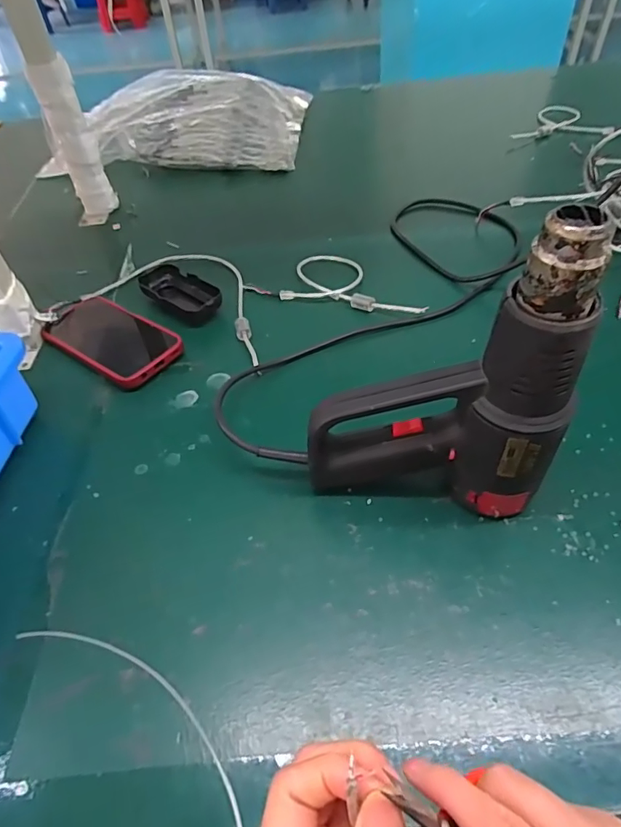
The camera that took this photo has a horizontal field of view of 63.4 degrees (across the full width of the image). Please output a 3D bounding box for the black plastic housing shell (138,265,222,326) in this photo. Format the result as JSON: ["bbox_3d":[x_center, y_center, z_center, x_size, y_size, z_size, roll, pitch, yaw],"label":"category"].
[{"bbox_3d":[-0.155,-0.142,0.598,0.117,0.022,0.053,31,59,26],"label":"black plastic housing shell"}]

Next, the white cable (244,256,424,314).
[{"bbox_3d":[0.033,-0.163,0.605,0.215,0.012,0.098,9,52,12],"label":"white cable"}]

